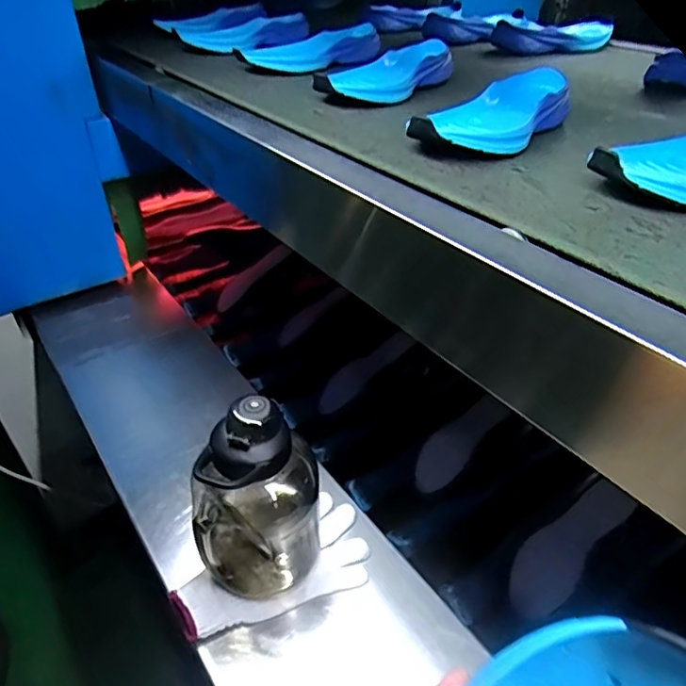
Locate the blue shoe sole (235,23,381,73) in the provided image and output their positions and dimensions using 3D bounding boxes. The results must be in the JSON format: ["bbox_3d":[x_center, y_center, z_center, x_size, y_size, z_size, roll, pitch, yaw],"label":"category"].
[{"bbox_3d":[-0.039,-0.430,0.801,0.218,0.040,0.080,-20,43,-24],"label":"blue shoe sole"}]

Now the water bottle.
[{"bbox_3d":[-0.086,0.166,0.553,0.122,0.214,0.092,-9,40,-10],"label":"water bottle"}]

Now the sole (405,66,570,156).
[{"bbox_3d":[0.154,-0.228,0.543,0.083,0.035,0.216,27,45,28],"label":"sole"}]

